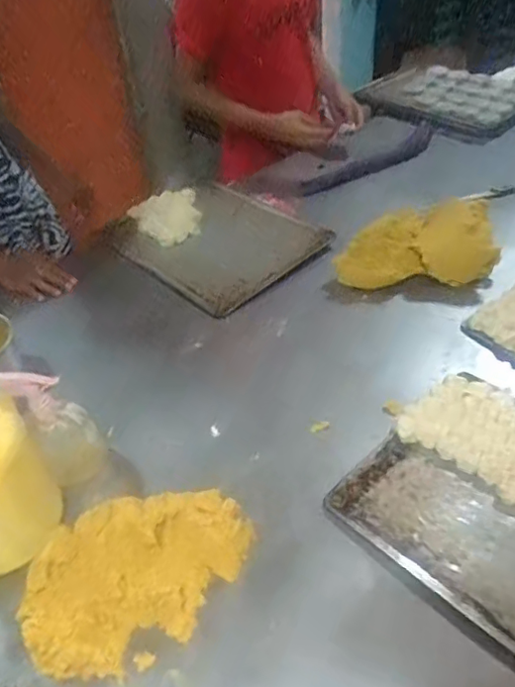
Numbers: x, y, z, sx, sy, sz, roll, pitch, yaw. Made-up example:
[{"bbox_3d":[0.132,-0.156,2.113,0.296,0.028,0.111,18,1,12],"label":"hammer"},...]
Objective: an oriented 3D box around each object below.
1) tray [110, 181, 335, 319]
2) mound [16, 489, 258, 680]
[{"bbox_3d":[-0.096,-0.234,1.173,0.430,0.036,0.328,30,53,33],"label":"tray"},{"bbox_3d":[-0.133,0.248,0.622,0.265,0.074,0.160,-26,46,-21],"label":"mound"}]

